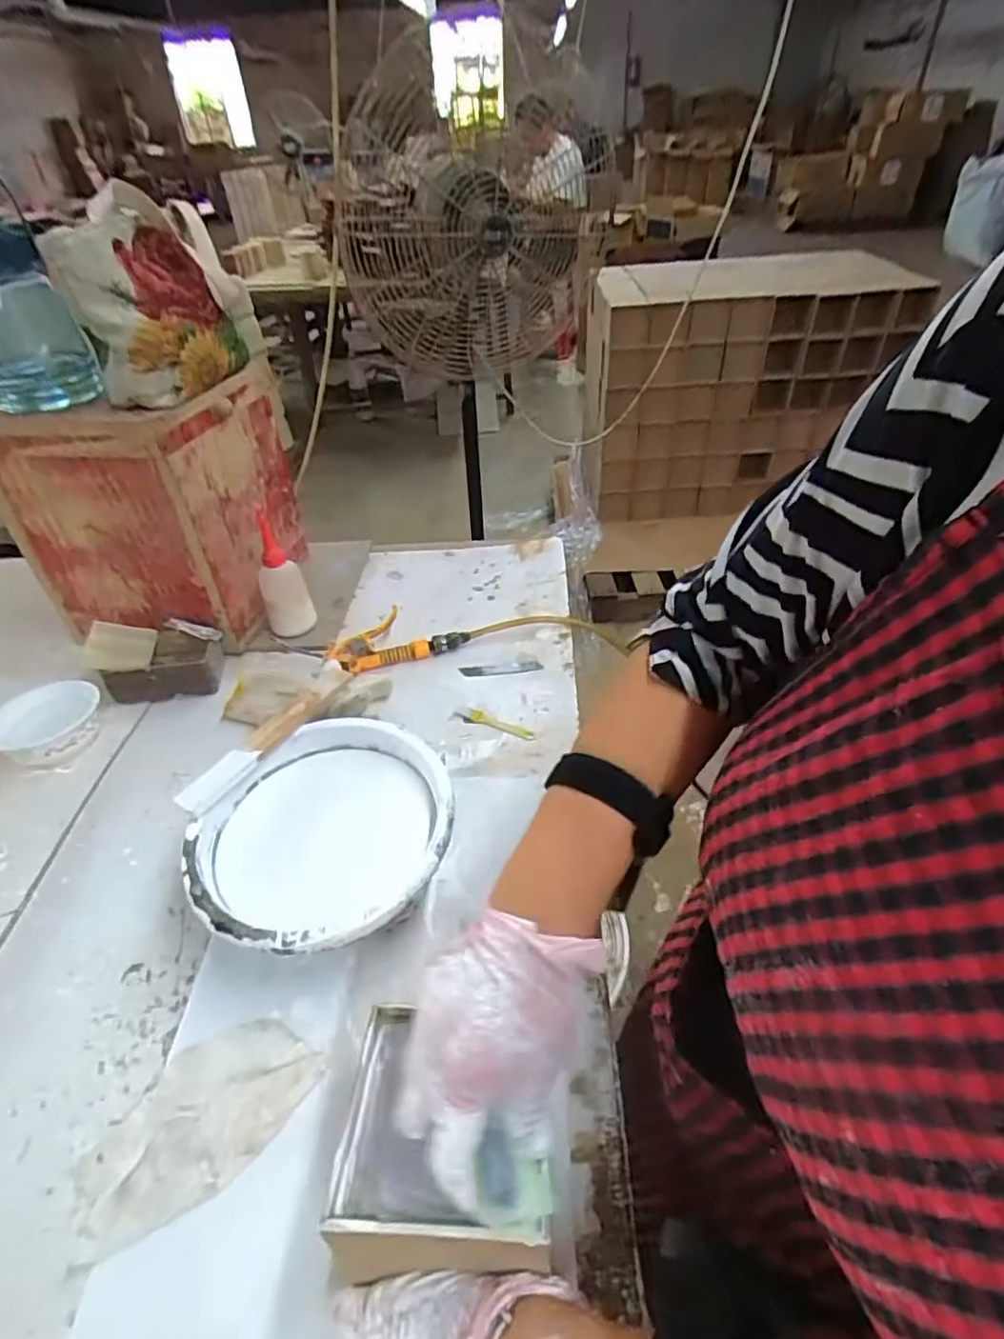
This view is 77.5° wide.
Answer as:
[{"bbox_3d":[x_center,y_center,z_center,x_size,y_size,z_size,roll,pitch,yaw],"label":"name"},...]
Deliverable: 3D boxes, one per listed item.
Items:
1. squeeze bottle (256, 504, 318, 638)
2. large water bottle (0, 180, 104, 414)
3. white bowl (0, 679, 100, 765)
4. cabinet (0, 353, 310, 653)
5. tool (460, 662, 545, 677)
[{"bbox_3d":[-0.296,-0.120,0.835,0.062,0.153,0.067,-20,44,-17],"label":"squeeze bottle"},{"bbox_3d":[-0.534,-0.389,0.675,0.110,0.174,0.123,-27,47,-24],"label":"large water bottle"},{"bbox_3d":[-0.513,0.064,0.713,0.106,0.052,0.109,-2,42,2],"label":"white bowl"},{"bbox_3d":[-0.443,-0.224,0.842,0.247,0.294,0.266,8,43,13],"label":"cabinet"},{"bbox_3d":[-0.002,0.001,0.794,0.105,0.006,0.018,-2,42,2],"label":"tool"}]

